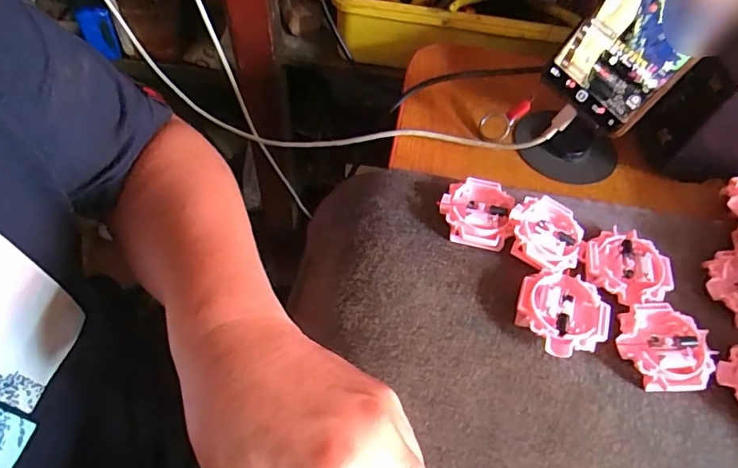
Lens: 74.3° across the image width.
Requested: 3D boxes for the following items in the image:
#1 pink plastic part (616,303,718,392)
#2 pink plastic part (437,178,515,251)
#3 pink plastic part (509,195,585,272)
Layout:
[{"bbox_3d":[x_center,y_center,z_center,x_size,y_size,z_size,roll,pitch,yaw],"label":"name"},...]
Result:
[{"bbox_3d":[0.175,0.066,0.289,0.051,0.011,0.051,2,56,-2],"label":"pink plastic part"},{"bbox_3d":[0.073,-0.015,0.335,0.046,0.014,0.048,14,56,5],"label":"pink plastic part"},{"bbox_3d":[0.117,0.001,0.324,0.049,0.018,0.049,2,56,-3],"label":"pink plastic part"}]

